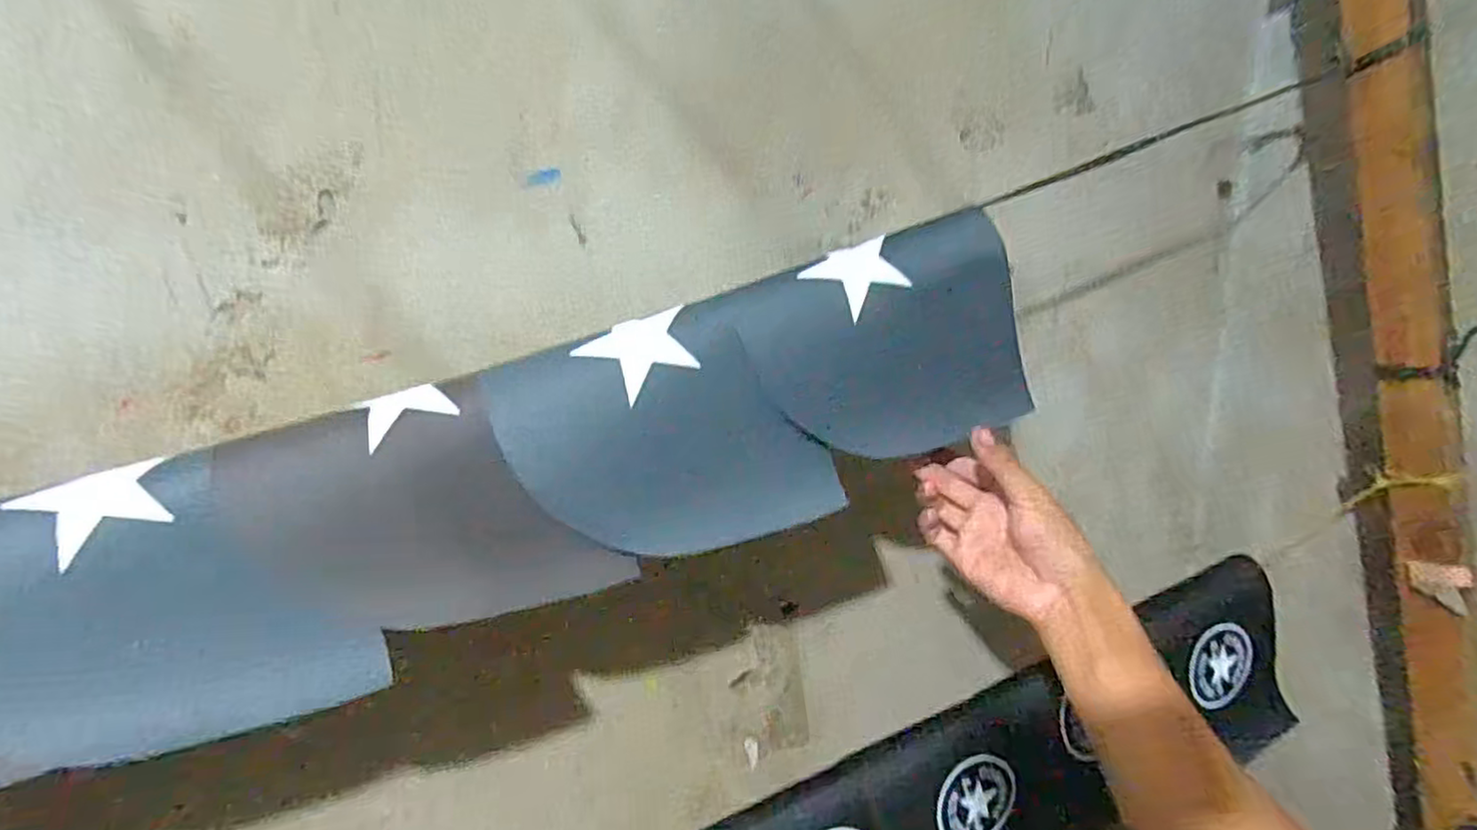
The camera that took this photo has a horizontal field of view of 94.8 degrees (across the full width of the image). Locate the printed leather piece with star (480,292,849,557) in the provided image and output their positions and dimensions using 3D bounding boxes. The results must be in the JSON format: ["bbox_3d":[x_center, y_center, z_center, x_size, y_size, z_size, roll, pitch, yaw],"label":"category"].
[{"bbox_3d":[-0.045,0.013,0.439,0.203,0.136,0.050,-12,20,-17],"label":"printed leather piece with star"}]

